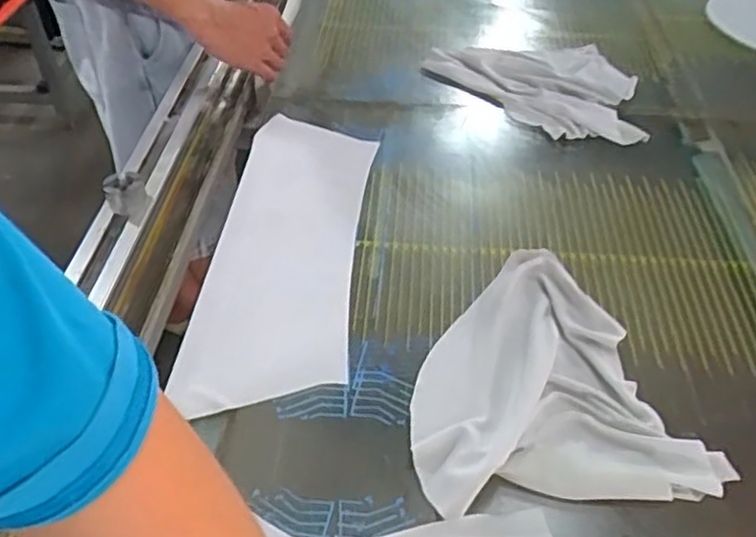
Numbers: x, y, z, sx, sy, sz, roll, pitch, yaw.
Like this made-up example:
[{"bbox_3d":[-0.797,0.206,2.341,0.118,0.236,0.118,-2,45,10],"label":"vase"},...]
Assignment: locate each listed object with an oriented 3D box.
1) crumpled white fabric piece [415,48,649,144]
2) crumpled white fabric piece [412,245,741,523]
[{"bbox_3d":[0.245,-0.260,0.966,0.203,0.028,0.315,-28,50,-27],"label":"crumpled white fabric piece"},{"bbox_3d":[0.133,0.086,0.607,0.222,0.019,0.259,-5,44,-6],"label":"crumpled white fabric piece"}]

